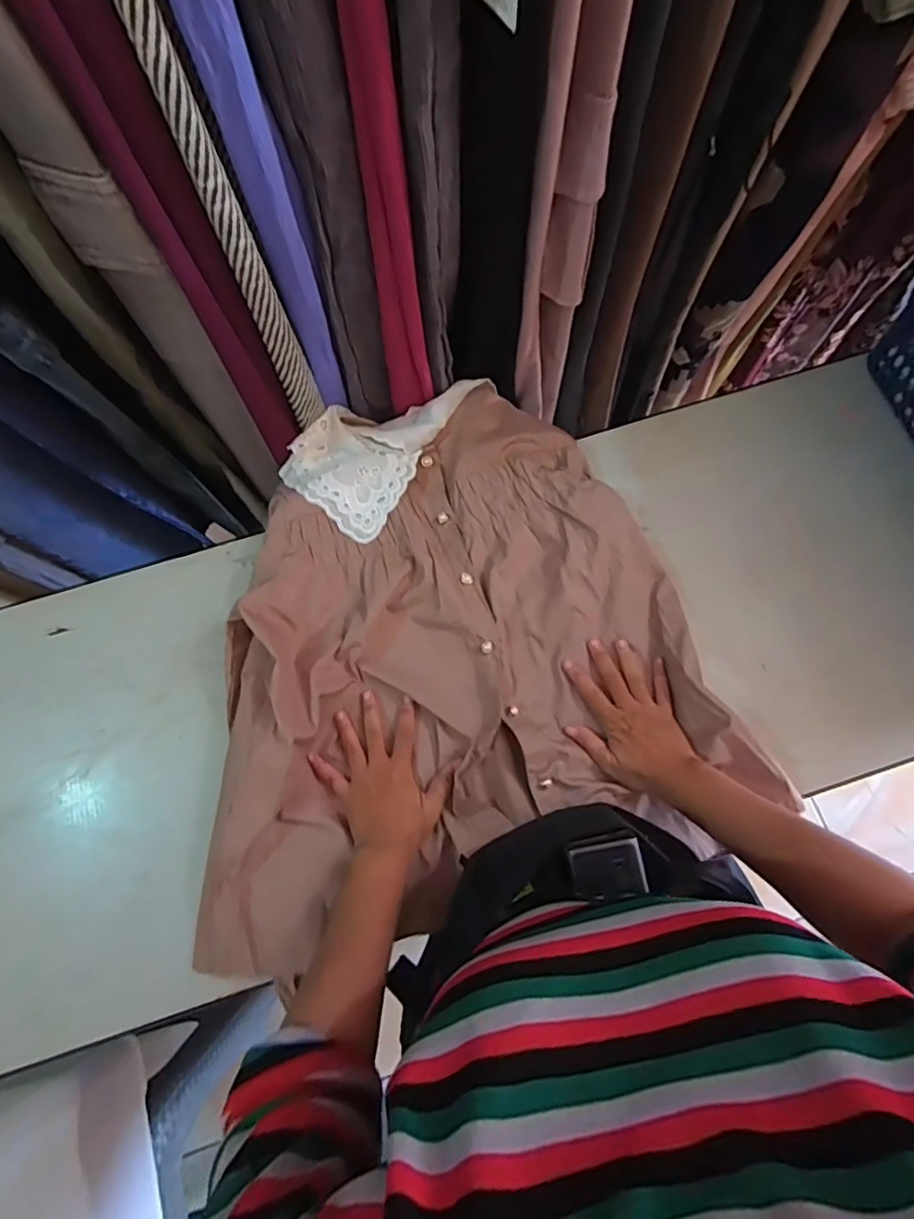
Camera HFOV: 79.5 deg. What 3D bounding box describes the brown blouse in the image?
[{"bbox_3d":[-0.032,0.026,0.565,0.532,0.070,0.512,-19,76,-3],"label":"brown blouse"}]

